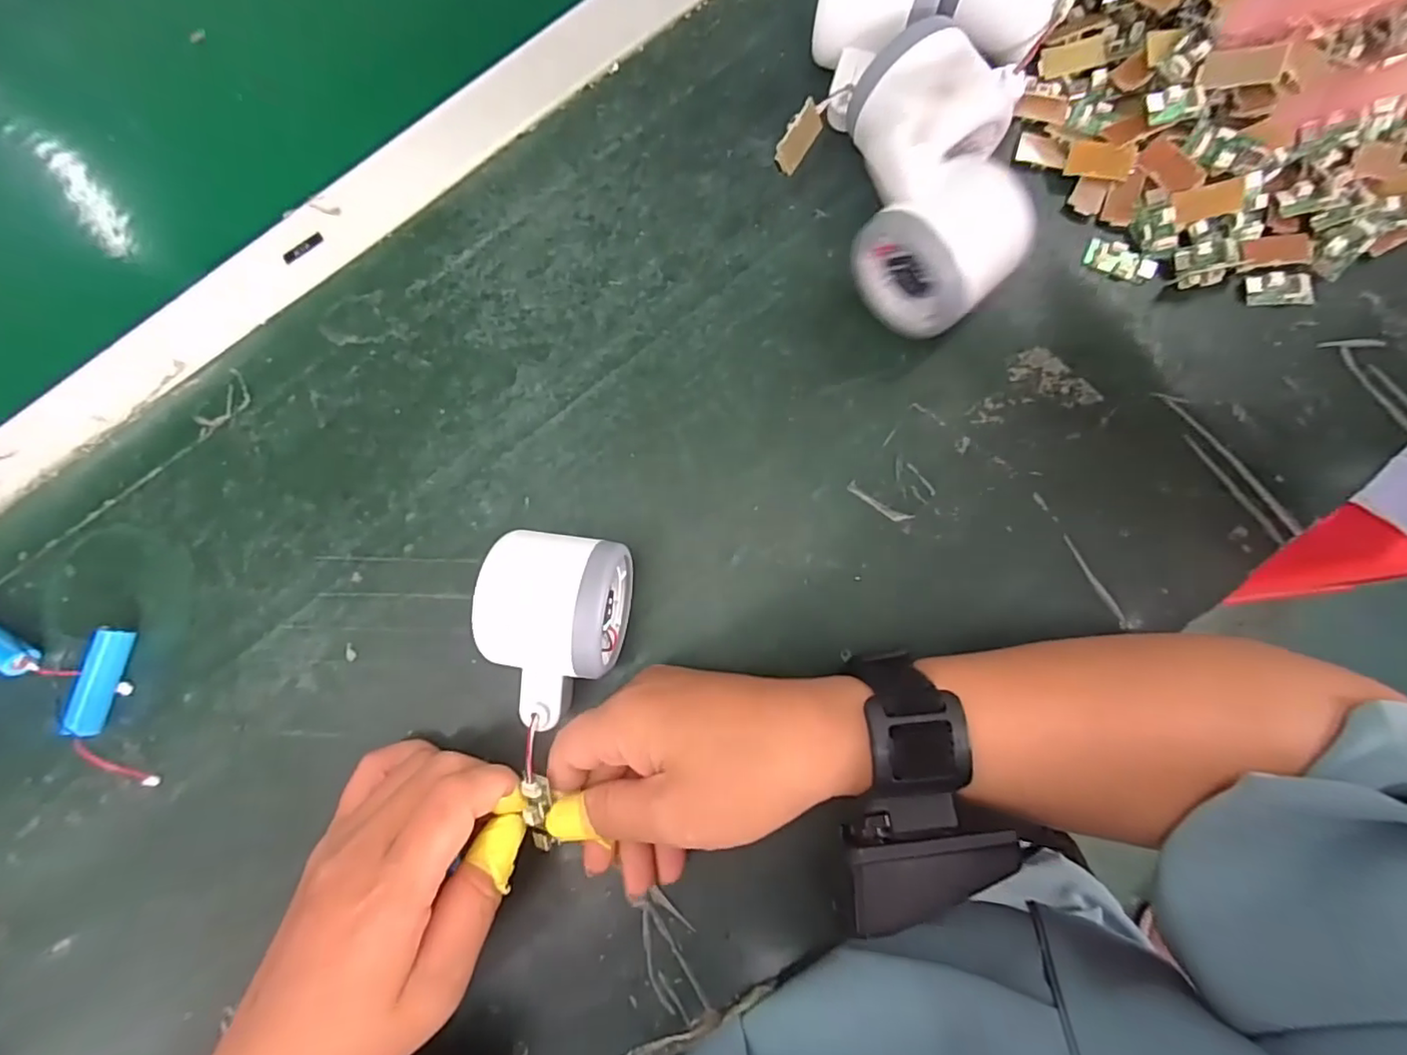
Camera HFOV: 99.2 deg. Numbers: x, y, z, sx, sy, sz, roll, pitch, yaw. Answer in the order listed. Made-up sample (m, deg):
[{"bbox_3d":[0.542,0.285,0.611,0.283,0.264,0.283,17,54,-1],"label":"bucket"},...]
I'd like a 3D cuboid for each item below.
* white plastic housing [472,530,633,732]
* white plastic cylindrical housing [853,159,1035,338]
[{"bbox_3d":[-0.065,0.044,0.256,0.054,0.054,0.079,6,81,3],"label":"white plastic housing"},{"bbox_3d":[0.106,-0.127,0.275,0.060,0.061,0.063,-44,83,-3],"label":"white plastic cylindrical housing"}]

